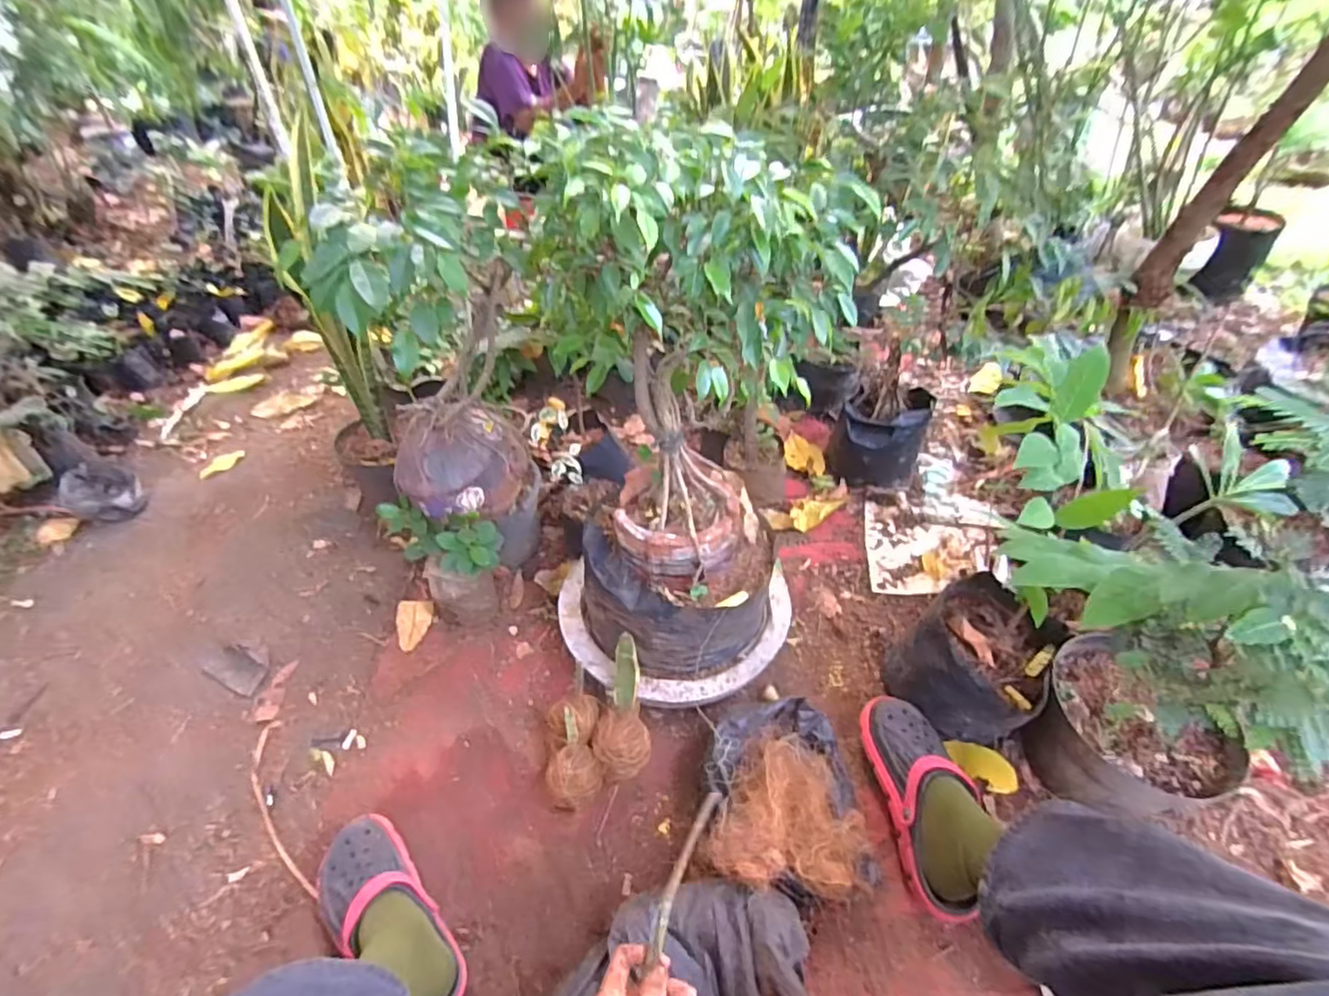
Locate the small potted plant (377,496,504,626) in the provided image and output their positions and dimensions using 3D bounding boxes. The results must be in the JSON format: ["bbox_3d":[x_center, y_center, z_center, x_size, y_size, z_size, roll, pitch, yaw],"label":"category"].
[{"bbox_3d":[-0.369,0.102,1.059,0.190,0.209,0.123,24,48,31],"label":"small potted plant"}]

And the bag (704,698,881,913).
[{"bbox_3d":[0.155,0.381,0.770,0.202,0.117,0.224,-3,40,3],"label":"bag"}]

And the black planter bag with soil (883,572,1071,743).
[{"bbox_3d":[0.435,0.235,0.874,0.199,0.165,0.184,26,49,32],"label":"black planter bag with soil"}]

